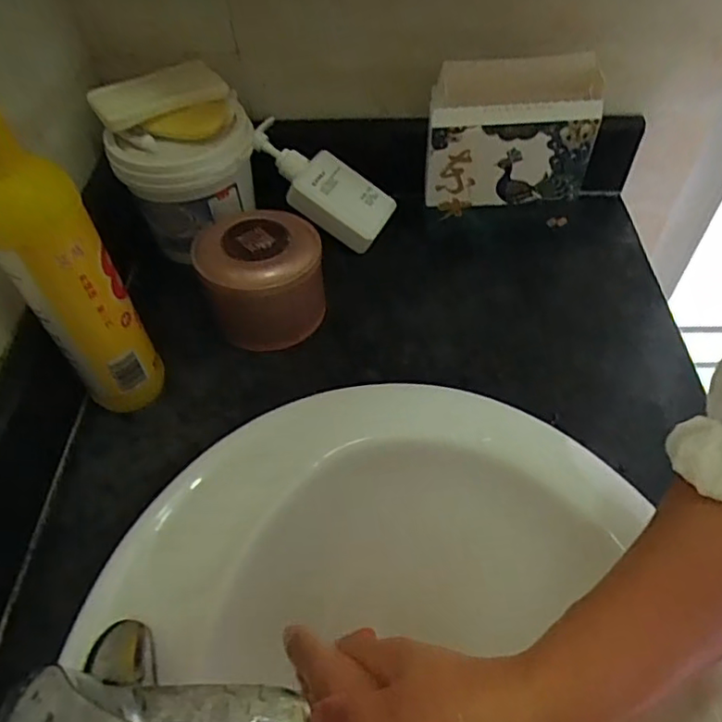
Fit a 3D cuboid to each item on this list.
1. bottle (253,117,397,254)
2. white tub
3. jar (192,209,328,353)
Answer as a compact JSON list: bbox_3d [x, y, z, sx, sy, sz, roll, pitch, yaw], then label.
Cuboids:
[{"bbox_3d":[-0.041,-0.174,0.565,0.151,0.028,0.069,39,59,0],"label":"bottle"},{"bbox_3d":[-0.158,-0.183,0.532,0.122,0.142,0.111,-17,52,-11],"label":"white tub"},{"bbox_3d":[-0.080,-0.066,0.493,0.099,0.084,0.099,-16,52,-10],"label":"jar"}]

